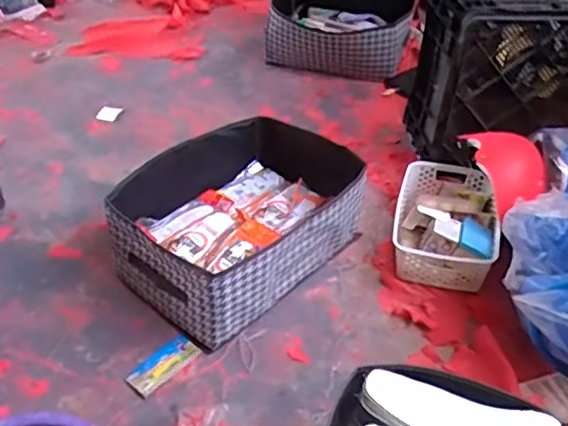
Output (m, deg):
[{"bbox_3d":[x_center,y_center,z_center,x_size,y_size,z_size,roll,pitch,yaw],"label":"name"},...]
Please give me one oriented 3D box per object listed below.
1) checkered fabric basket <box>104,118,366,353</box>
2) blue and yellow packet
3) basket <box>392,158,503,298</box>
[{"bbox_3d":[-0.074,0.005,1.137,0.328,0.178,0.463,31,49,30],"label":"checkered fabric basket"},{"bbox_3d":[-0.200,0.252,0.974,0.058,0.006,0.120,29,48,29],"label":"blue and yellow packet"},{"bbox_3d":[0.335,0.012,1.207,0.198,0.089,0.309,11,41,12],"label":"basket"}]

